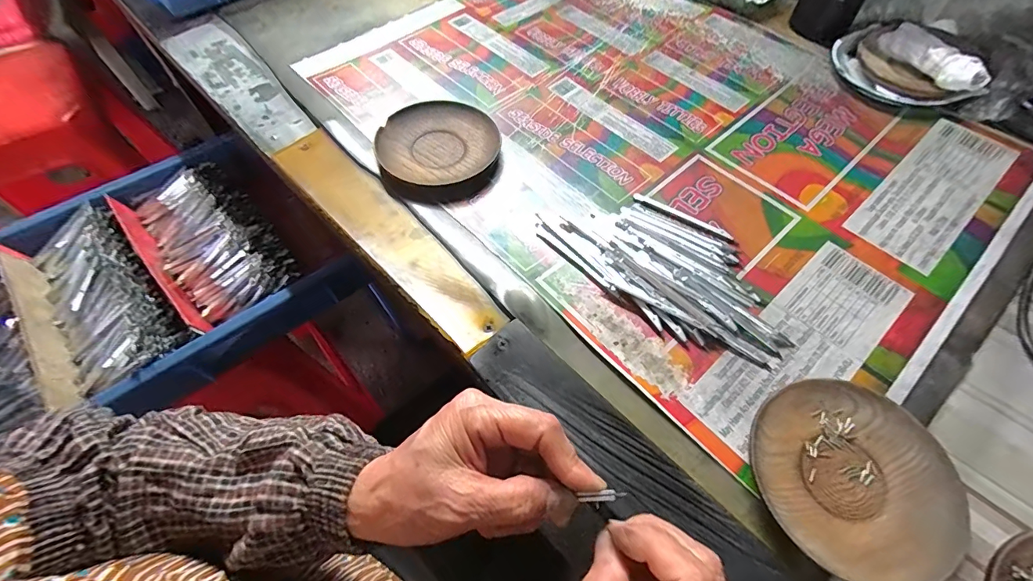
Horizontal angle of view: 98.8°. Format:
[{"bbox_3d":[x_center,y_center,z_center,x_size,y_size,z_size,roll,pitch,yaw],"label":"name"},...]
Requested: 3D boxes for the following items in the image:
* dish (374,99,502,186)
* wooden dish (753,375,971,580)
[{"bbox_3d":[-0.074,-0.139,0.424,0.110,0.017,0.110,0,59,0],"label":"dish"},{"bbox_3d":[0.204,0.112,0.271,0.113,0.018,0.113,0,59,0],"label":"wooden dish"}]

